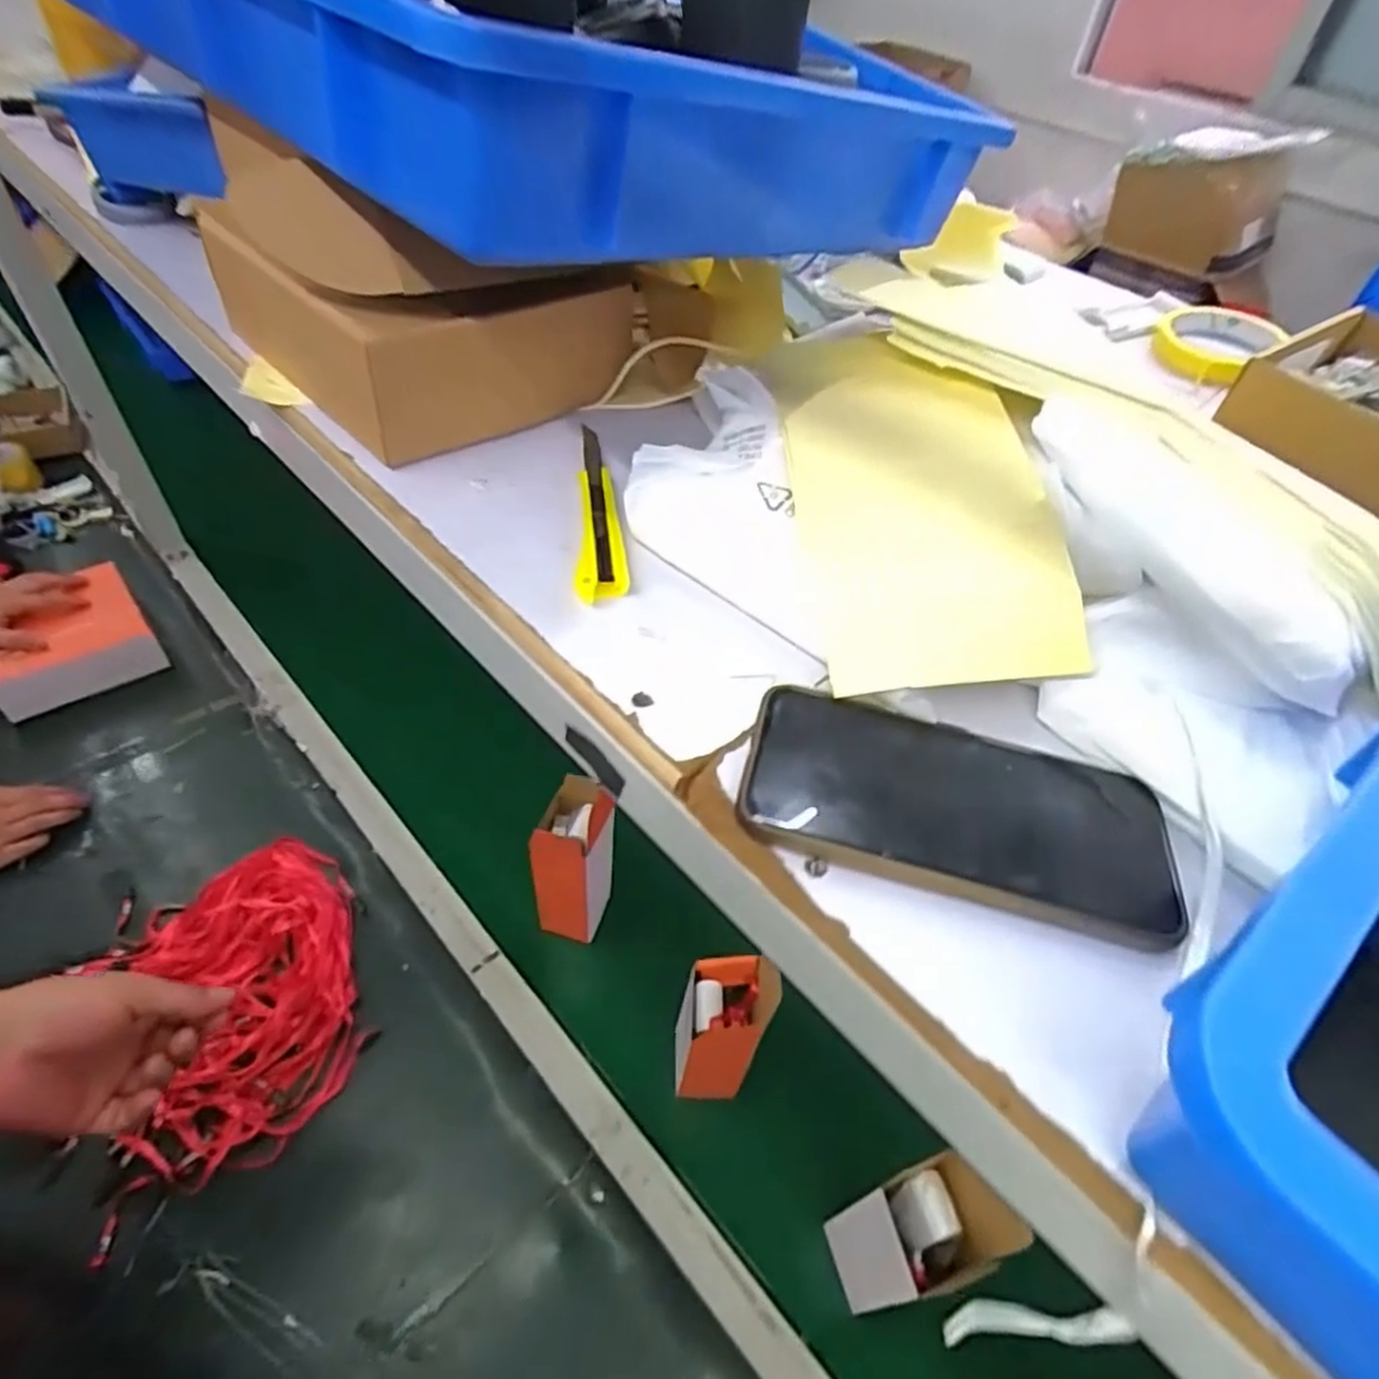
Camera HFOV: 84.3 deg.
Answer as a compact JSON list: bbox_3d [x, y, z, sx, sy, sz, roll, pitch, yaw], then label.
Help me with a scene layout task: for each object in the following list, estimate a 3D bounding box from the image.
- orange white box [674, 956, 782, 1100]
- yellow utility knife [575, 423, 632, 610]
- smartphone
[{"bbox_3d":[0.029,0.290,0.659,0.062,0.189,0.067,3,48,-4],"label":"orange white box"},{"bbox_3d":[-0.049,-0.098,0.406,0.025,0.012,0.146,-1,48,-8],"label":"yellow utility knife"},{"bbox_3d":[0.102,0.045,0.291,0.160,0.010,0.076,15,48,7],"label":"smartphone"}]

